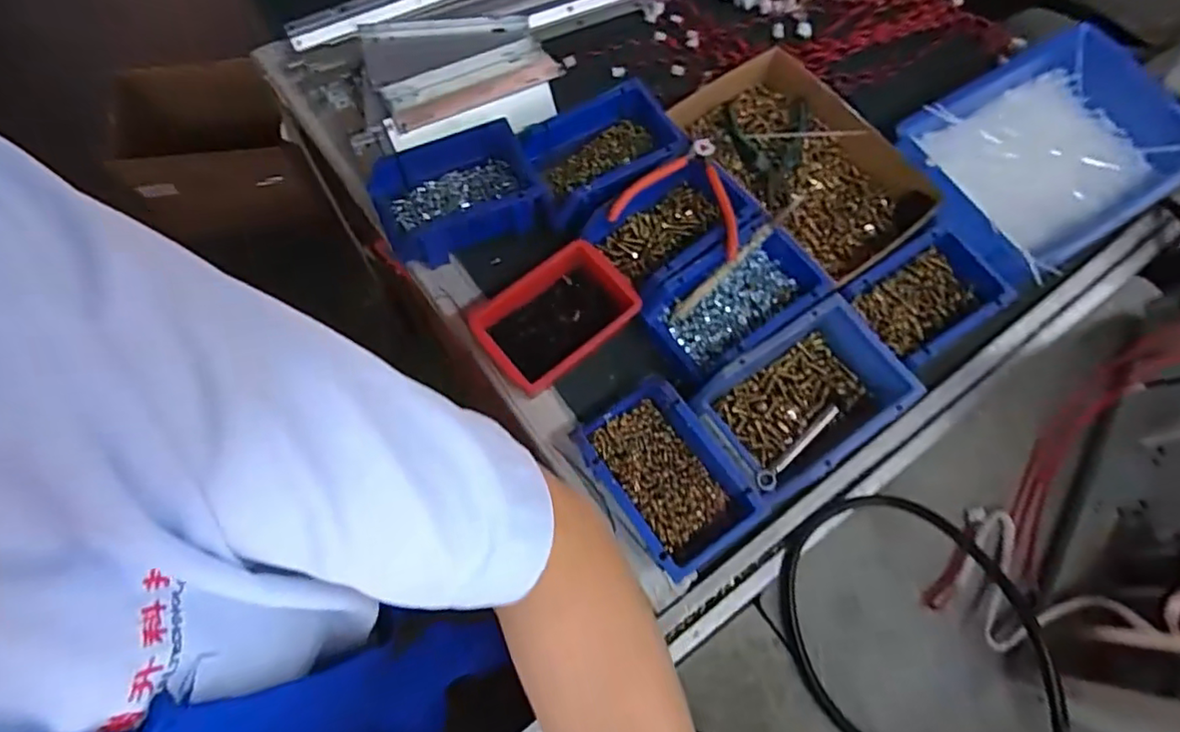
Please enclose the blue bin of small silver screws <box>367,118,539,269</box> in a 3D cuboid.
[{"bbox_3d":[-0.141,-0.178,0.642,0.167,0.064,0.109,-20,73,-8],"label":"blue bin of small silver screws"}]

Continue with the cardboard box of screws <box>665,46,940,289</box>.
[{"bbox_3d":[0.233,-0.222,0.673,0.170,0.060,0.272,-34,76,-12],"label":"cardboard box of screws"}]

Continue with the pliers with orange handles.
[{"bbox_3d":[0.098,-0.179,0.608,0.131,0.018,0.114,18,72,5],"label":"pliers with orange handles"}]

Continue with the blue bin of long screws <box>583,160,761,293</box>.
[{"bbox_3d":[0.084,-0.148,0.623,0.148,0.056,0.103,-40,77,-13],"label":"blue bin of long screws"}]

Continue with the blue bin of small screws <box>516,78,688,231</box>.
[{"bbox_3d":[0.012,-0.225,0.661,0.155,0.070,0.133,-24,76,-9],"label":"blue bin of small screws"}]

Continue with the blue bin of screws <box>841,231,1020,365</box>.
[{"bbox_3d":[0.334,-0.065,0.614,0.147,0.061,0.105,-33,75,-11],"label":"blue bin of screws"}]

